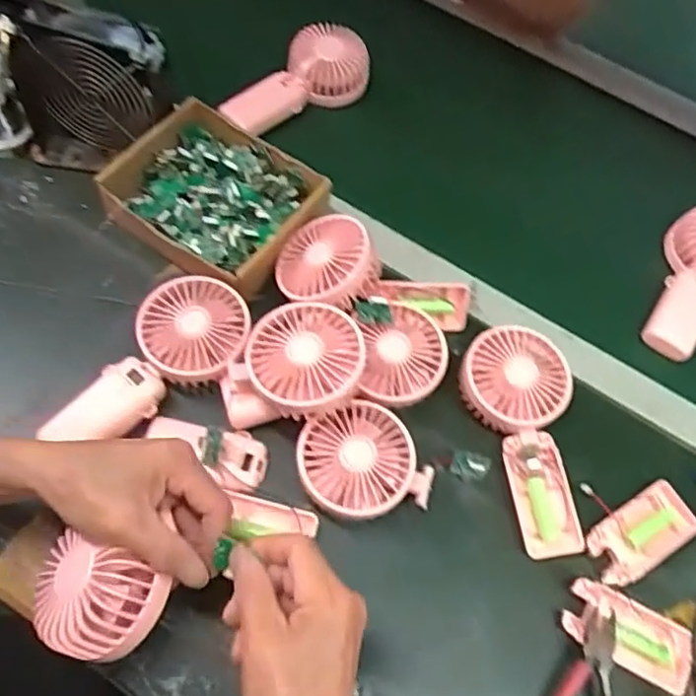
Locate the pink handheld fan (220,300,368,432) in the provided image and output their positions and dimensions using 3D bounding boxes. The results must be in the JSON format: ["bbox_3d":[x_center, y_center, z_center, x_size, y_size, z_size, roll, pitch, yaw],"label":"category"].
[{"bbox_3d":[-0.042,0.021,0.487,0.109,0.065,0.084,-34,71,-22],"label":"pink handheld fan"}]

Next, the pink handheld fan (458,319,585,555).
[{"bbox_3d":[0.150,0.076,0.525,0.087,0.039,0.188,-8,77,-7],"label":"pink handheld fan"}]

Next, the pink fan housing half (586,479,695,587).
[{"bbox_3d":[0.238,0.152,0.503,0.099,0.008,0.049,-27,69,-20],"label":"pink fan housing half"}]

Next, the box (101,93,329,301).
[{"bbox_3d":[-0.120,-0.136,0.577,0.172,0.046,0.151,36,64,11],"label":"box"}]

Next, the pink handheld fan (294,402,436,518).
[{"bbox_3d":[0.009,0.089,0.488,0.093,0.045,0.088,3,62,-6],"label":"pink handheld fan"}]

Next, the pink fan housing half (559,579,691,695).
[{"bbox_3d":[0.211,0.216,0.466,0.097,0.009,0.046,27,62,7],"label":"pink fan housing half"}]

